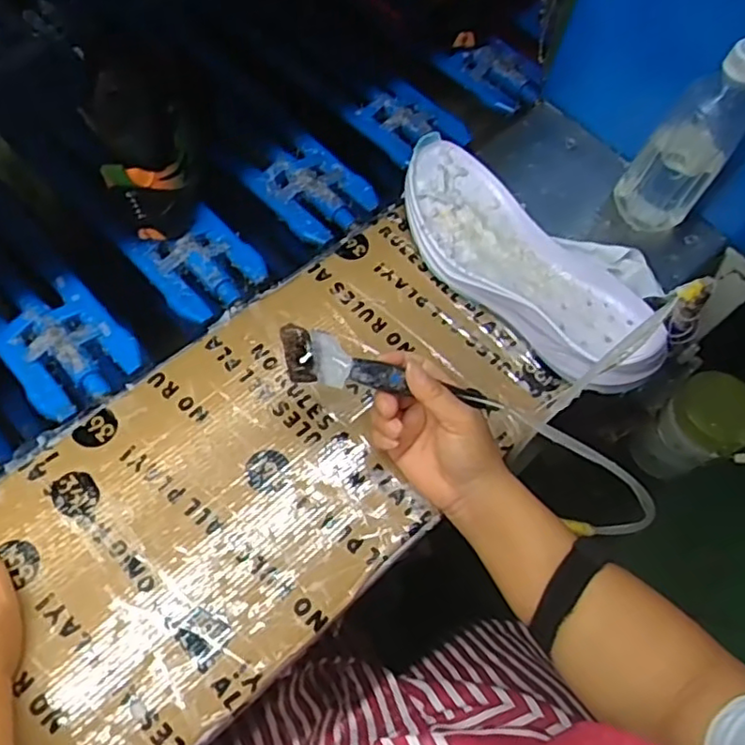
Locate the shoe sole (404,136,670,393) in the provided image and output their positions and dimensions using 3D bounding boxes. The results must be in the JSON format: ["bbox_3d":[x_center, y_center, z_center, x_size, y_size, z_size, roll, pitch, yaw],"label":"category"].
[{"bbox_3d":[0.126,-0.090,0.554,0.103,0.056,0.272,-34,73,-19],"label":"shoe sole"}]

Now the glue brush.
[{"bbox_3d":[0.010,0.004,0.452,0.155,0.015,0.034,16,62,-4],"label":"glue brush"}]

